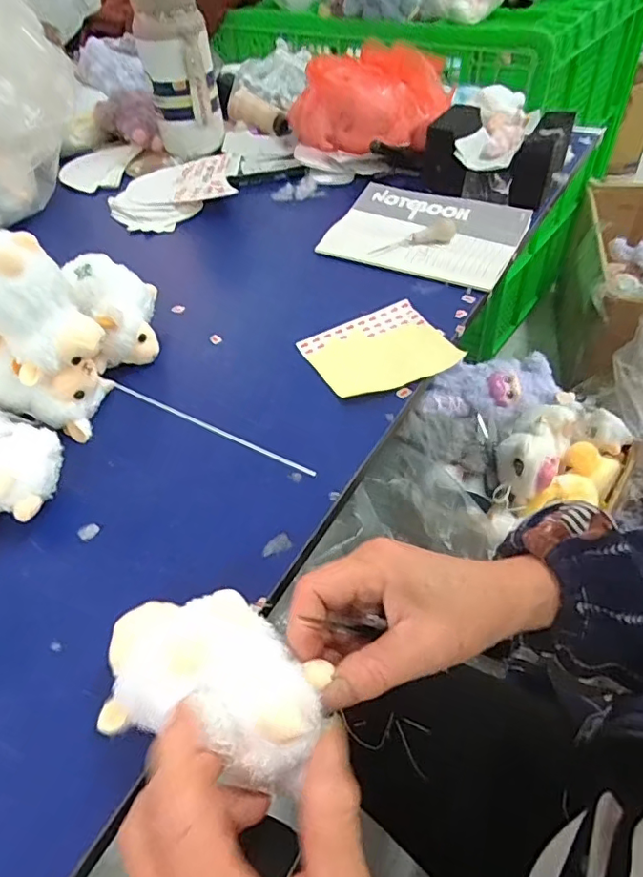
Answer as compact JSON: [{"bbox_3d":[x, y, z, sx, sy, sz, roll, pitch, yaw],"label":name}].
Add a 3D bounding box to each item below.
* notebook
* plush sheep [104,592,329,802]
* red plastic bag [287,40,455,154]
[{"bbox_3d":[0.115,-0.232,0.607,0.197,0.016,0.141,21,60,21],"label":"notebook"},{"bbox_3d":[-0.053,0.109,0.250,0.120,0.044,0.066,4,46,33],"label":"plush sheep"},{"bbox_3d":[0.058,-0.469,0.747,0.224,0.103,0.126,2,48,7],"label":"red plastic bag"}]

